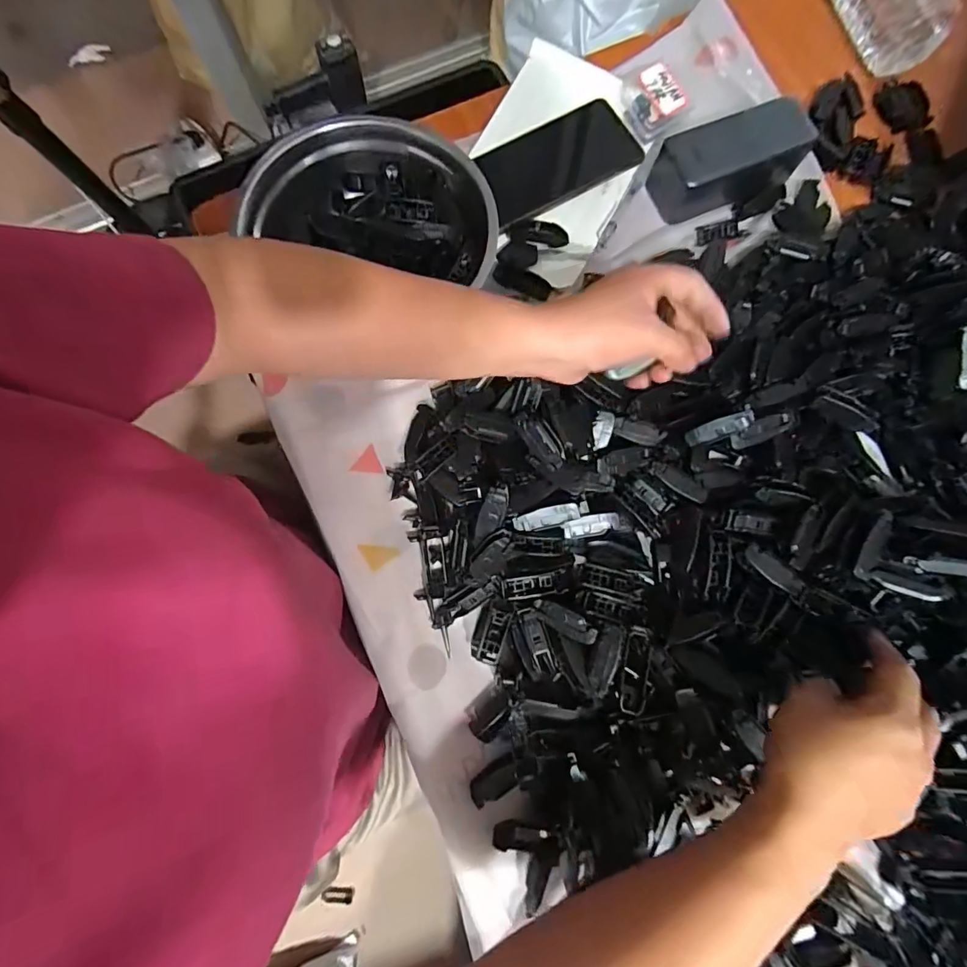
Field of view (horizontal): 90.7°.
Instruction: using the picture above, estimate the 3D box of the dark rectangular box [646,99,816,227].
[{"bbox_3d":[0.220,-0.287,0.425,0.125,0.042,0.060,-21,79,-4],"label":"dark rectangular box"}]

